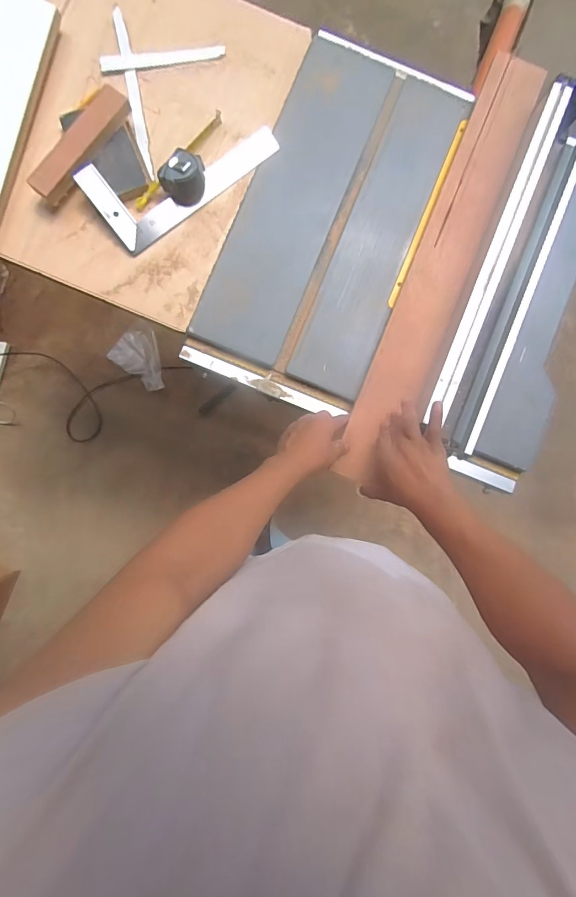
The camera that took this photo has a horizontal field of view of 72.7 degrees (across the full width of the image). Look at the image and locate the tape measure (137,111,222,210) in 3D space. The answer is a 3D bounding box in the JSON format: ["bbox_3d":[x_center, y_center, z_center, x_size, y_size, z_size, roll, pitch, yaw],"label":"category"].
[{"bbox_3d":[-0.154,-0.452,0.616,0.075,0.041,0.201,40,83,1],"label":"tape measure"}]

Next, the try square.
[{"bbox_3d":[-0.170,-0.452,0.631,0.303,0.039,0.129,-39,87,-6],"label":"try square"}]

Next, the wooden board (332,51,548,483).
[{"bbox_3d":[0.249,-0.289,0.631,0.101,0.019,0.722,21,87,16],"label":"wooden board"}]

